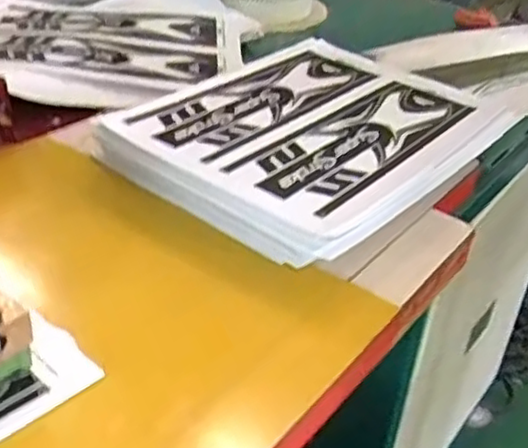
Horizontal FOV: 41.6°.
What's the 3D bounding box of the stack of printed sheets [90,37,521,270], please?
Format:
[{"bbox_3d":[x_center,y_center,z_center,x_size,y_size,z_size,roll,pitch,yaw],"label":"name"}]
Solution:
[{"bbox_3d":[0.038,-0.078,0.626,0.268,0.052,0.353,26,39,28],"label":"stack of printed sheets"}]

